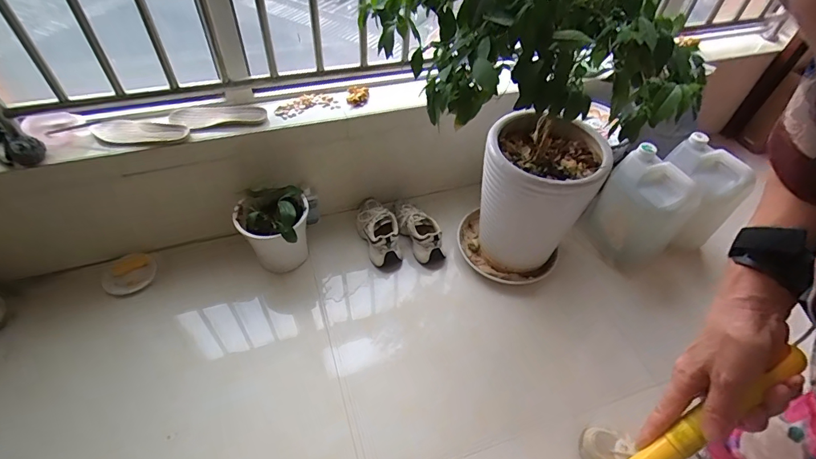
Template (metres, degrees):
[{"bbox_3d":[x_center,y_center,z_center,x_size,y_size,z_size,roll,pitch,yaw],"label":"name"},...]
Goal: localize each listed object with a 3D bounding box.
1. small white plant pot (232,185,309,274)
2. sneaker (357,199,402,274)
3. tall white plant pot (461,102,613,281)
[{"bbox_3d":[-0.386,-0.002,1.250,0.190,0.261,0.176,3,49,-3],"label":"small white plant pot"},{"bbox_3d":[-0.089,-0.001,1.359,0.118,0.103,0.272,-14,52,-16],"label":"sneaker"},{"bbox_3d":[0.333,-0.082,1.228,0.289,0.448,0.263,3,49,-3],"label":"tall white plant pot"}]

